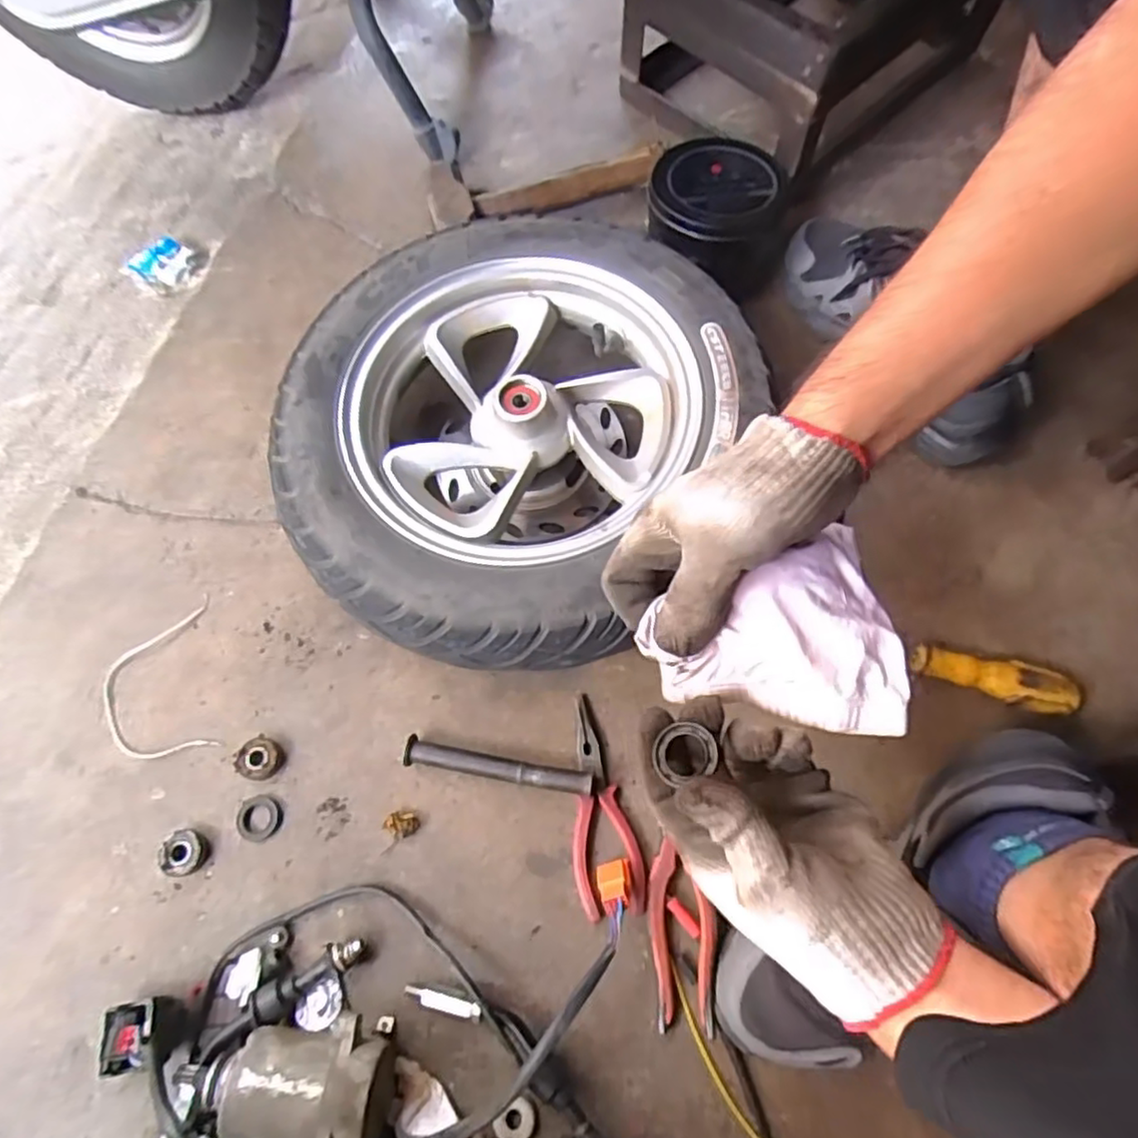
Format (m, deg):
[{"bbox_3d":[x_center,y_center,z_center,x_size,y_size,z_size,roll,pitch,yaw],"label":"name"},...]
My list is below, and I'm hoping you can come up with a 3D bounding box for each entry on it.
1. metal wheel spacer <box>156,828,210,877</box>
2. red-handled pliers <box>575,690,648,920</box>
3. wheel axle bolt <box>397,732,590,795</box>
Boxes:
[{"bbox_3d":[-0.285,0.209,0.489,0.035,0.010,0.031,15,70,9],"label":"metal wheel spacer"},{"bbox_3d":[0.022,0.172,0.492,0.048,0.011,0.153,-8,68,0],"label":"red-handled pliers"},{"bbox_3d":[-0.053,0.148,0.498,0.142,0.023,0.020,7,69,6],"label":"wheel axle bolt"}]

